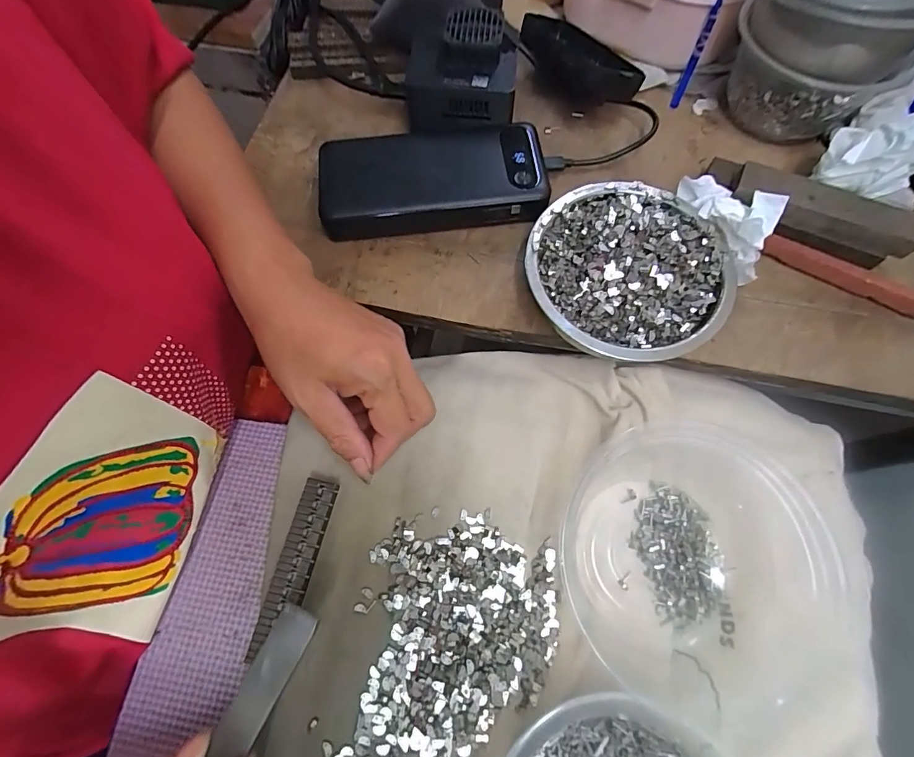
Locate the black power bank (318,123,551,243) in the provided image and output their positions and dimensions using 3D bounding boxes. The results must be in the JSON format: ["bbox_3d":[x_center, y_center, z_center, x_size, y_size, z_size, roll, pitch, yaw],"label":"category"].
[{"bbox_3d":[-0.018,-0.139,0.307,0.151,0.023,0.073,-5,69,-1],"label":"black power bank"}]

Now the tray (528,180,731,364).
[{"bbox_3d":[0.104,-0.064,0.275,0.117,0.031,0.117,0,69,1],"label":"tray"}]

